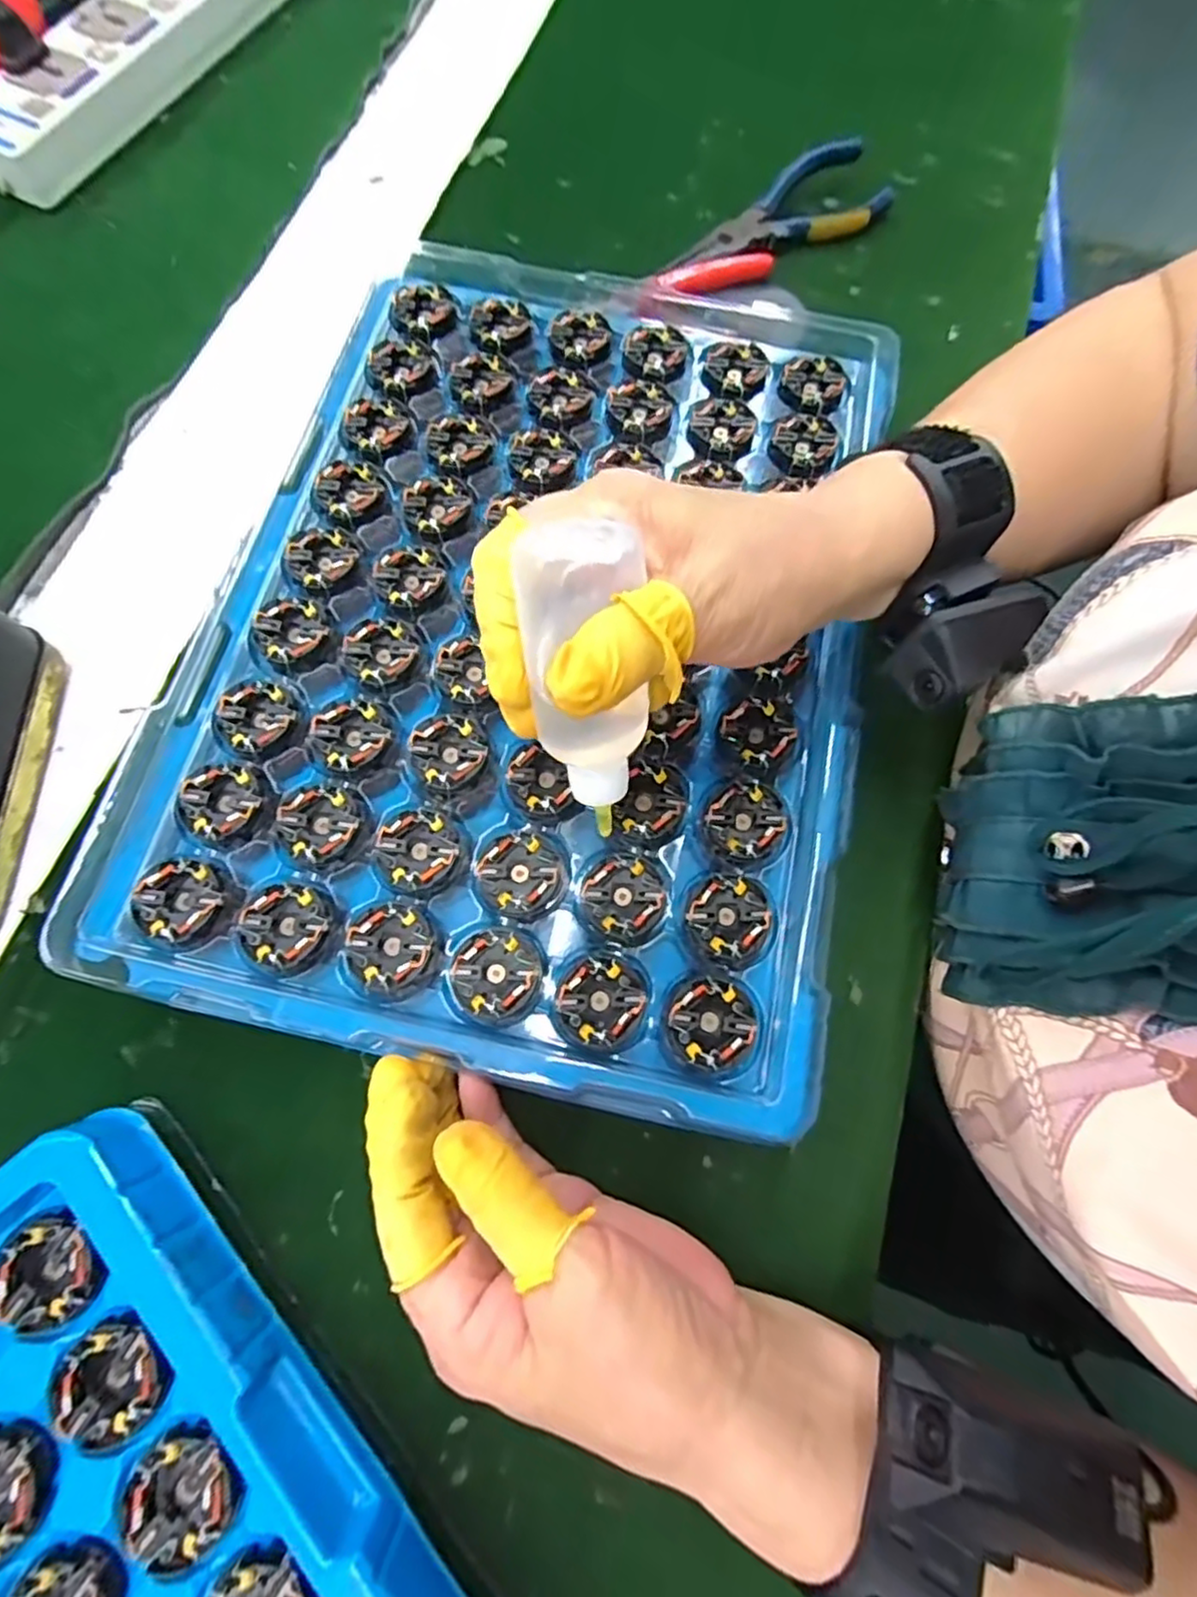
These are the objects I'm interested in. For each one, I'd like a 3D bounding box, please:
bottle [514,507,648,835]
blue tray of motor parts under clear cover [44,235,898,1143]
[{"bbox_3d":[-0.004,-0.034,0.207,0.034,0.093,0.028,-16,43,-8],"label":"bottle"},{"bbox_3d":[-0.023,-0.082,0.287,0.272,0.030,0.364,12,70,2],"label":"blue tray of motor parts under clear cover"}]

